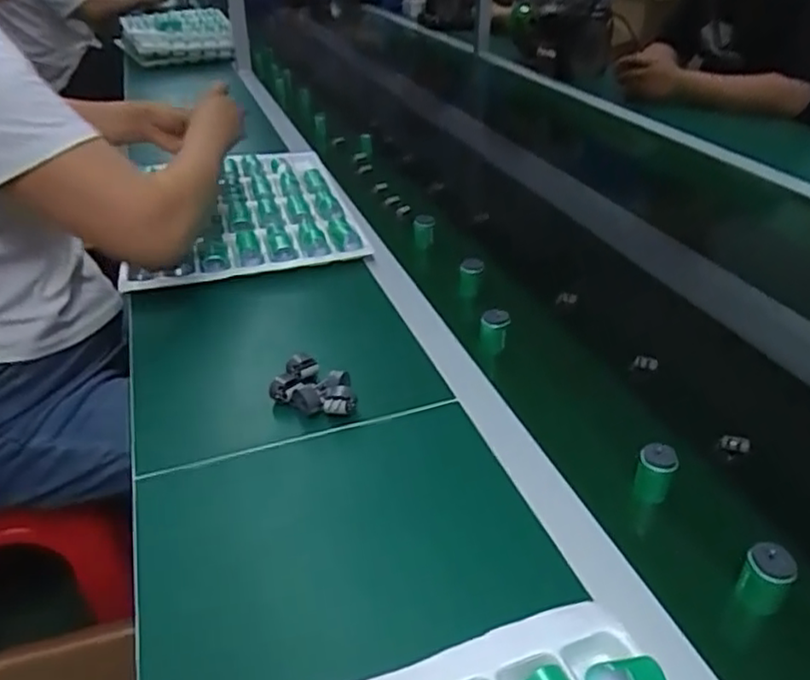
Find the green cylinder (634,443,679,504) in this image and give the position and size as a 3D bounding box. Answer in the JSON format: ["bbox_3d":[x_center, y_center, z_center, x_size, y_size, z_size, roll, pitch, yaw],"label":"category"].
[{"bbox_3d":[0.204,0.109,0.546,0.029,0.044,0.026,15,38,23],"label":"green cylinder"}]

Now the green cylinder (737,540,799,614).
[{"bbox_3d":[0.247,0.167,0.461,0.029,0.050,0.025,26,43,35],"label":"green cylinder"}]

